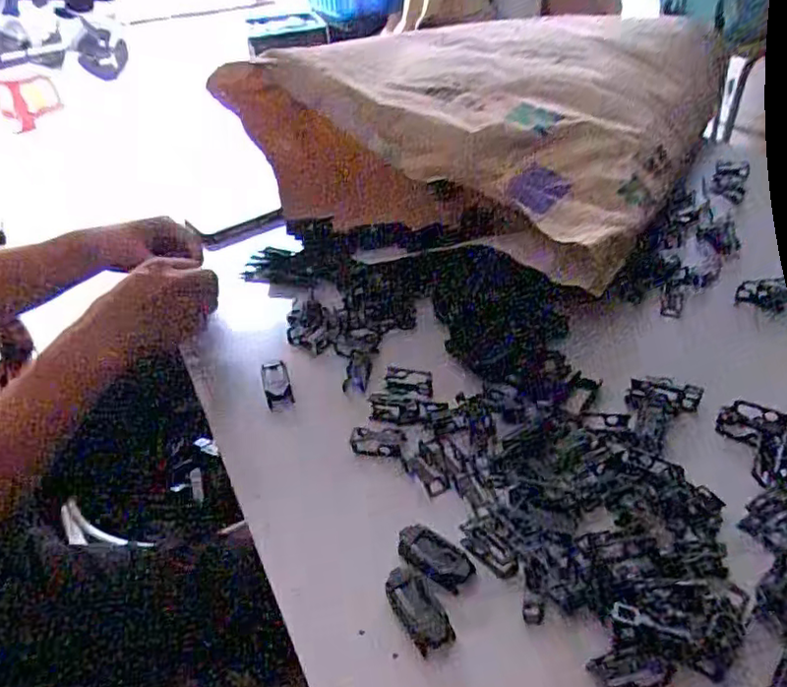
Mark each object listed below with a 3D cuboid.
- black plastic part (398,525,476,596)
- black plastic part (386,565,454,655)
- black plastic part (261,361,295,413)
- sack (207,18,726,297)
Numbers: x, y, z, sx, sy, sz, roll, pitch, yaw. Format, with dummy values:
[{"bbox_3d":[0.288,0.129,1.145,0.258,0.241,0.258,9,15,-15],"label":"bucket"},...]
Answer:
[{"bbox_3d":[0.025,0.130,0.378,0.049,0.008,0.024,24,45,33],"label":"black plastic part"},{"bbox_3d":[0.014,0.149,0.352,0.024,0.008,0.051,-21,39,-21],"label":"black plastic part"},{"bbox_3d":[-0.097,0.035,0.517,0.022,0.012,0.054,-13,37,-11],"label":"black plastic part"},{"bbox_3d":[0.125,-0.295,0.795,0.468,0.174,0.515,18,42,28],"label":"sack"}]

